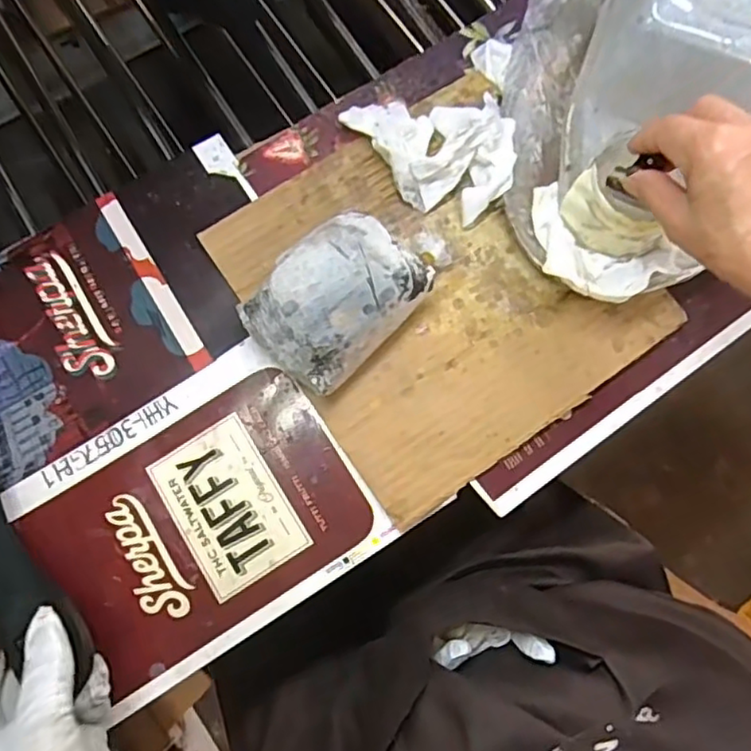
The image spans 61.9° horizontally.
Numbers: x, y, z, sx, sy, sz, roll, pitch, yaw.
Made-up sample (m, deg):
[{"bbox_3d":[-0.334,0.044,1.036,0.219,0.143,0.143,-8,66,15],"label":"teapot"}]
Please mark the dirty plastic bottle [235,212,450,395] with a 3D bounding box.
[{"bbox_3d":[-0.013,-0.056,0.417,0.139,0.066,0.082,-41,82,-10],"label":"dirty plastic bottle"}]

